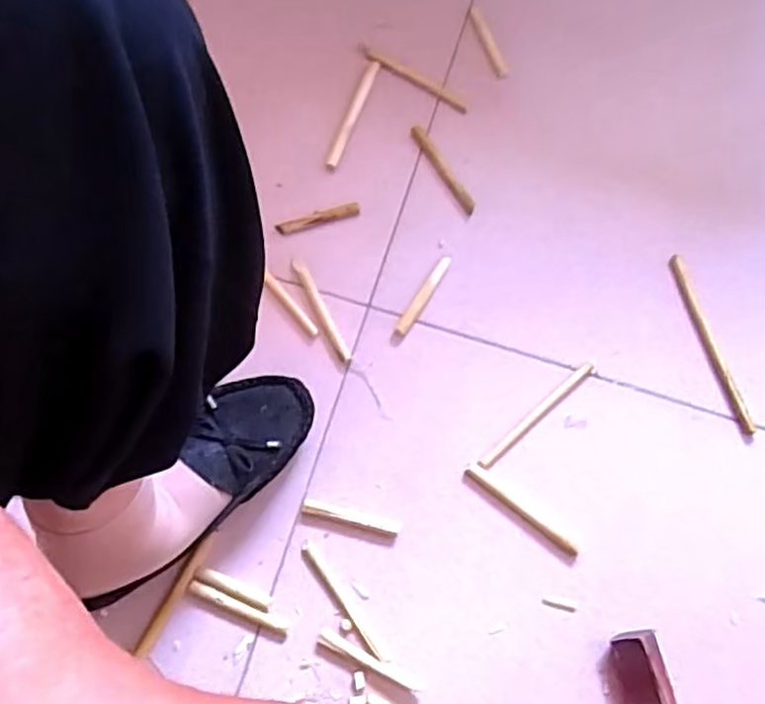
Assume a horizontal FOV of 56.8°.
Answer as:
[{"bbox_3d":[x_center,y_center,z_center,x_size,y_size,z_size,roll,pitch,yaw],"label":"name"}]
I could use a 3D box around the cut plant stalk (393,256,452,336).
[{"bbox_3d":[0.034,-0.048,0.608,0.012,0.004,0.079,31,78,6],"label":"cut plant stalk"}]

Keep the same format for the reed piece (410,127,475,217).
[{"bbox_3d":[0.056,-0.164,0.639,0.014,0.008,0.095,-30,79,-8],"label":"reed piece"}]

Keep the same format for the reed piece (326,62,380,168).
[{"bbox_3d":[-0.027,-0.217,0.646,0.011,0.008,0.112,21,77,4],"label":"reed piece"}]

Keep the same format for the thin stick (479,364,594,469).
[{"bbox_3d":[0.129,0.053,0.587,0.126,0.004,0.011,-40,81,-10],"label":"thin stick"}]

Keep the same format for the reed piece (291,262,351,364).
[{"bbox_3d":[-0.052,-0.036,0.607,0.011,0.006,0.099,-27,79,-7],"label":"reed piece"}]

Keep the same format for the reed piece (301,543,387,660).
[{"bbox_3d":[-0.032,0.195,0.552,0.008,0.006,0.106,-34,80,-8],"label":"reed piece"}]

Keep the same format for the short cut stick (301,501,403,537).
[{"bbox_3d":[-0.026,0.133,0.565,0.079,0.013,0.015,13,77,2],"label":"short cut stick"}]

